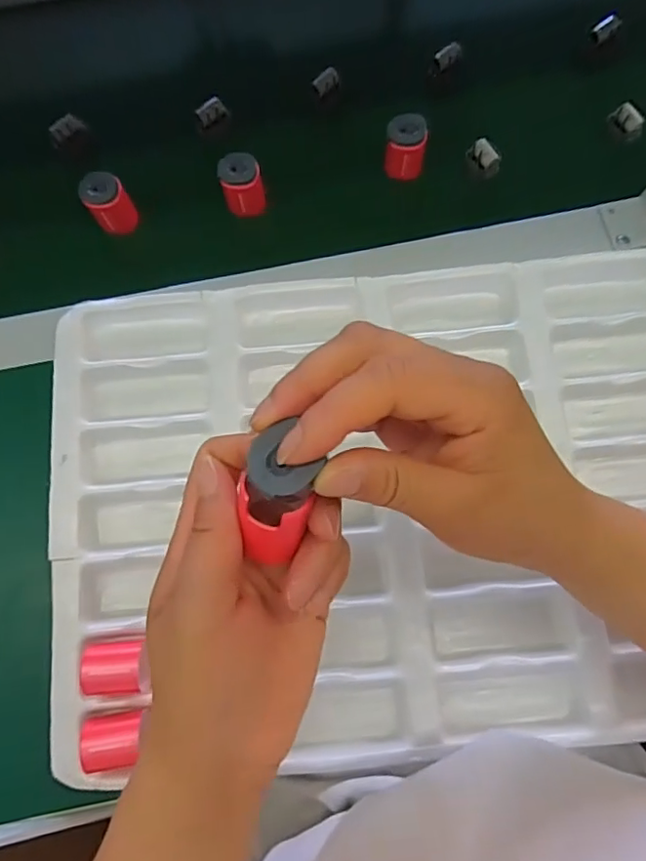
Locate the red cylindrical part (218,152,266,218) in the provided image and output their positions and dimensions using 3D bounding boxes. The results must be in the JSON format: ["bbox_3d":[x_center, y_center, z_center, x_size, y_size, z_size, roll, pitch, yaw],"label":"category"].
[{"bbox_3d":[-0.061,-0.187,0.428,0.030,0.036,0.029,0,78,0],"label":"red cylindrical part"}]

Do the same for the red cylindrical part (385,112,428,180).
[{"bbox_3d":[0.064,-0.218,0.429,0.030,0.037,0.028,4,78,1],"label":"red cylindrical part"}]

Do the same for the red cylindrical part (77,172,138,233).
[{"bbox_3d":[-0.164,-0.174,0.428,0.030,0.035,0.033,0,78,0],"label":"red cylindrical part"}]

